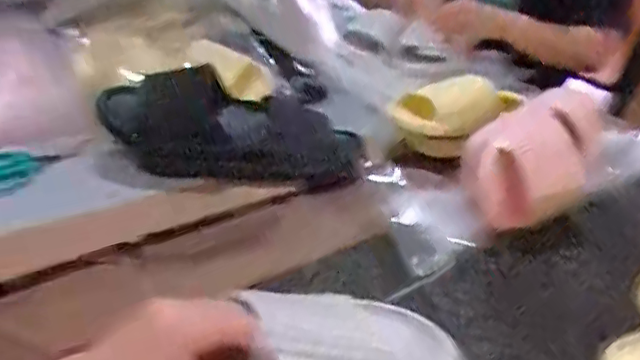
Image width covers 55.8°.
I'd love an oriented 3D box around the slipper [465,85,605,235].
[{"bbox_3d":[0.256,-0.032,0.709,0.114,0.105,0.244,18,36,29],"label":"slipper"}]

